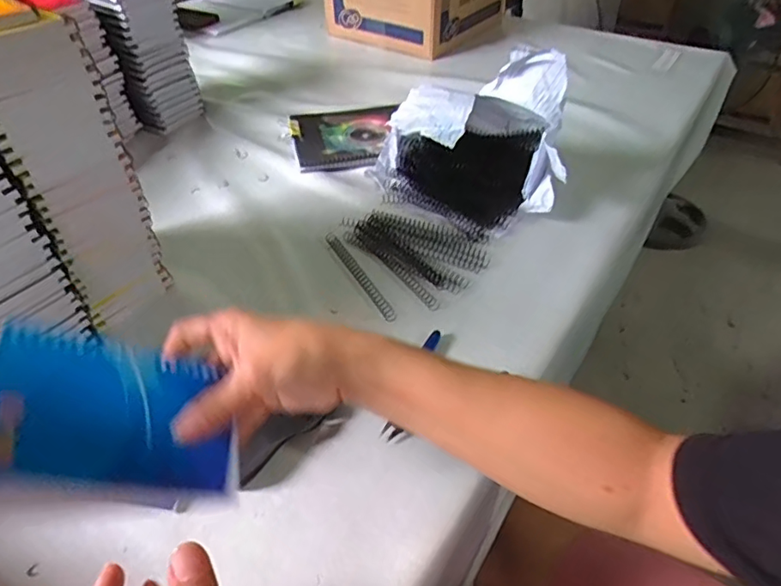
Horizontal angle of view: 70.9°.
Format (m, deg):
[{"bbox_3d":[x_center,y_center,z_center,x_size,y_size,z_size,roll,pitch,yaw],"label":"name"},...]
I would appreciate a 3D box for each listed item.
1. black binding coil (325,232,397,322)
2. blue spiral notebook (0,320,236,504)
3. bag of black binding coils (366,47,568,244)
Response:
[{"bbox_3d":[-0.035,-0.021,0.600,0.012,0.006,0.155,-21,46,-21],"label":"black binding coil"},{"bbox_3d":[-0.148,0.068,0.301,0.128,0.008,0.083,17,57,-26],"label":"blue spiral notebook"},{"bbox_3d":[0.101,-0.185,0.658,0.199,0.167,0.184,-18,46,-19],"label":"bag of black binding coils"}]

